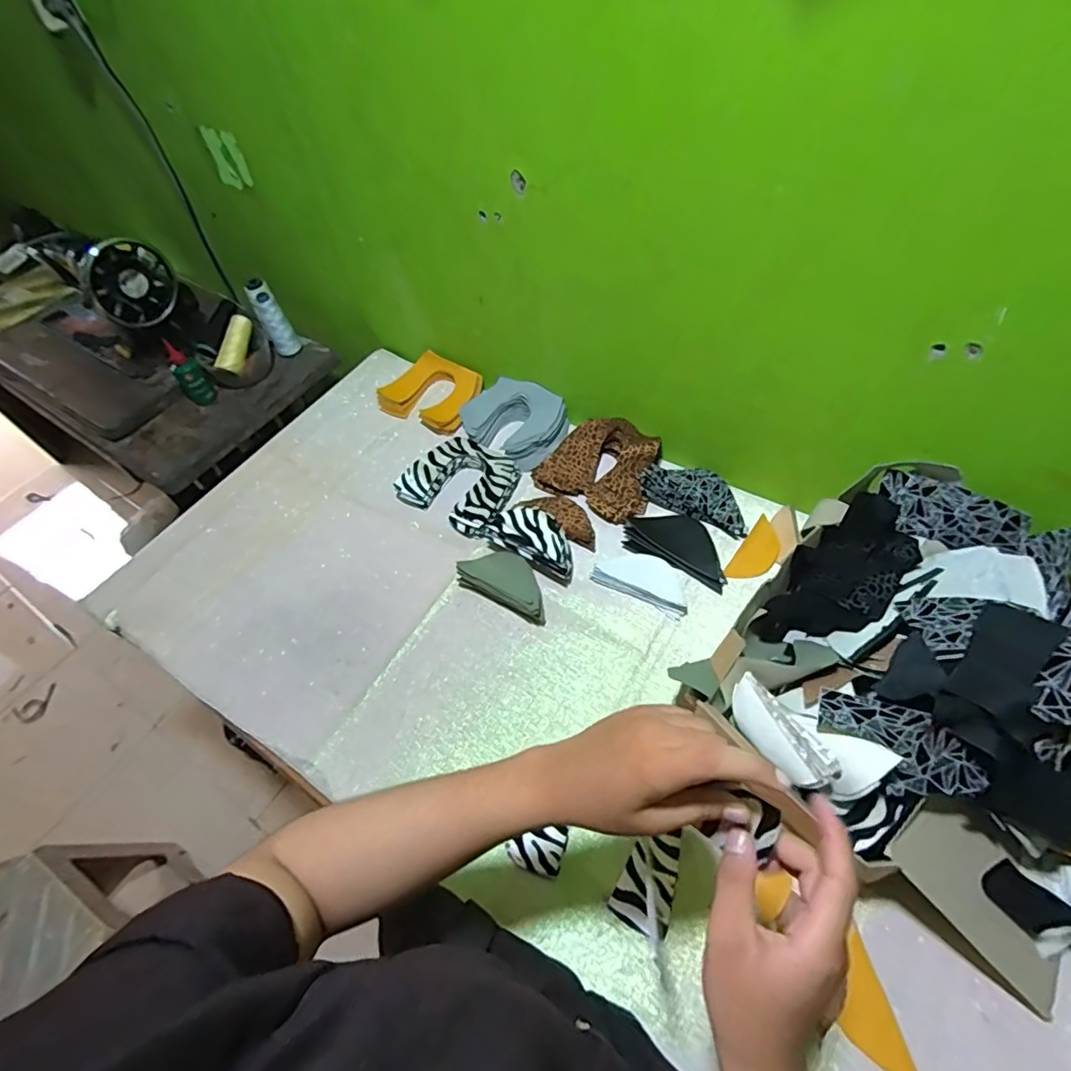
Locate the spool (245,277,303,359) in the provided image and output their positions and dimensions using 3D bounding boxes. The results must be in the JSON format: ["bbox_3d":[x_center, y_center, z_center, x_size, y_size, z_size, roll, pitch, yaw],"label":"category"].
[{"bbox_3d":[-0.477,-0.395,1.016,0.047,0.142,0.041,-28,57,-14],"label":"spool"}]

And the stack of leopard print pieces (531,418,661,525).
[{"bbox_3d":[0.088,-0.106,0.785,0.164,0.042,0.146,18,58,18],"label":"stack of leopard print pieces"}]

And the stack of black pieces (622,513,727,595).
[{"bbox_3d":[0.188,0.007,0.719,0.139,0.019,0.085,25,61,22],"label":"stack of black pieces"}]

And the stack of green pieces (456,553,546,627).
[{"bbox_3d":[-0.036,0.059,0.692,0.123,0.056,0.056,28,62,23],"label":"stack of green pieces"}]

